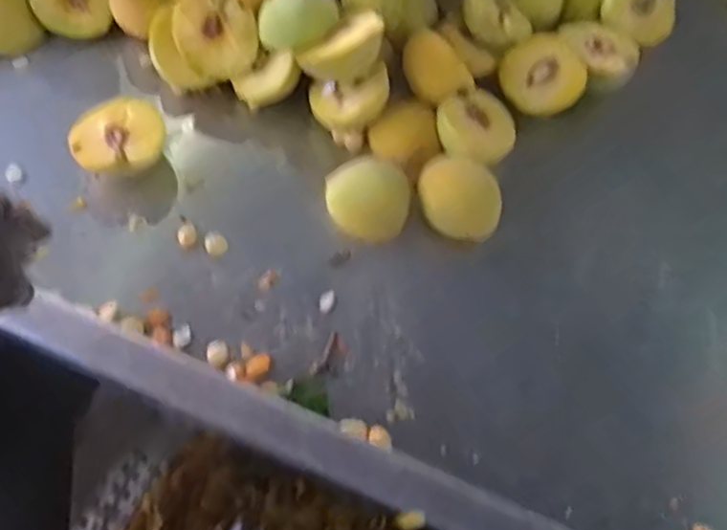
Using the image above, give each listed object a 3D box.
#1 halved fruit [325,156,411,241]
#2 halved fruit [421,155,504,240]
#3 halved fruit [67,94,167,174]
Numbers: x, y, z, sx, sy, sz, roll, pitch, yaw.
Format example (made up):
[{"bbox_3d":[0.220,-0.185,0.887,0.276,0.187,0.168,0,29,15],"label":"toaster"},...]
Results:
[{"bbox_3d":[0.003,-0.047,0.479,0.058,0.021,0.055,2,62,-3],"label":"halved fruit"},{"bbox_3d":[0.068,-0.048,0.483,0.055,0.024,0.054,2,62,-3],"label":"halved fruit"},{"bbox_3d":[-0.175,-0.088,0.493,0.065,0.033,0.056,-29,68,-18],"label":"halved fruit"}]

